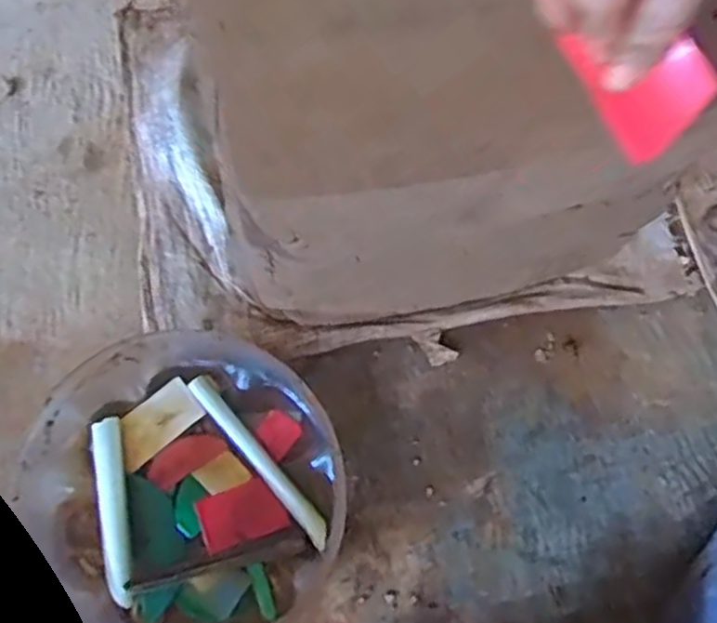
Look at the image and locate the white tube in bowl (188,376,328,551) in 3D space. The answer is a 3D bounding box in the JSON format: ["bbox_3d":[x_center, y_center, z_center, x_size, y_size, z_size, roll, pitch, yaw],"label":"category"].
[{"bbox_3d":[-0.086,0.127,0.617,0.019,0.014,0.177,-39,77,-13],"label":"white tube in bowl"}]

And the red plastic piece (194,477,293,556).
[{"bbox_3d":[-0.098,0.169,0.598,0.069,0.004,0.046,-19,73,-11],"label":"red plastic piece"}]

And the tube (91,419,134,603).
[{"bbox_3d":[-0.204,0.165,0.597,0.023,0.014,0.148,-9,72,-5],"label":"tube"}]

